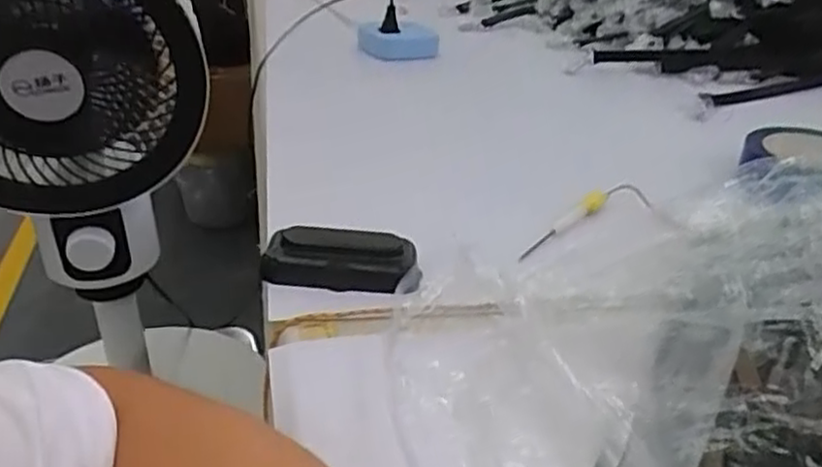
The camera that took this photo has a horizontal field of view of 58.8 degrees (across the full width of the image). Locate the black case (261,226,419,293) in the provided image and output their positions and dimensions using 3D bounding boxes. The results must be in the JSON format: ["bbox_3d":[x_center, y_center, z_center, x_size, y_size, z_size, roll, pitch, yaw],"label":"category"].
[{"bbox_3d":[-0.048,0.016,0.505,0.106,0.035,0.029,0,29,-3],"label":"black case"}]

